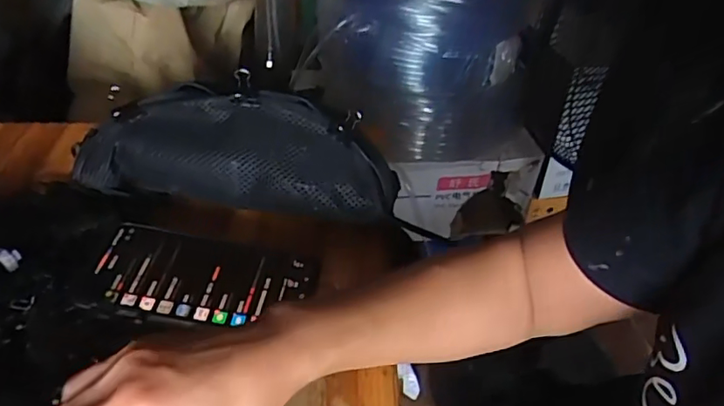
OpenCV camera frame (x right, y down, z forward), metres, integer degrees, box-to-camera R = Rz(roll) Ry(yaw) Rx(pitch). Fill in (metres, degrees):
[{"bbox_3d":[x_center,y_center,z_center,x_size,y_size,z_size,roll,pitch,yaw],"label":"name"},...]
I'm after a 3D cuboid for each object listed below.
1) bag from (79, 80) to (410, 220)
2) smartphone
[{"bbox_3d":[-0.107,-0.047,0.473,0.271,0.071,0.072,5,41,4],"label":"bag"},{"bbox_3d":[-0.115,0.055,0.414,0.155,0.008,0.077,7,44,-1],"label":"smartphone"}]

